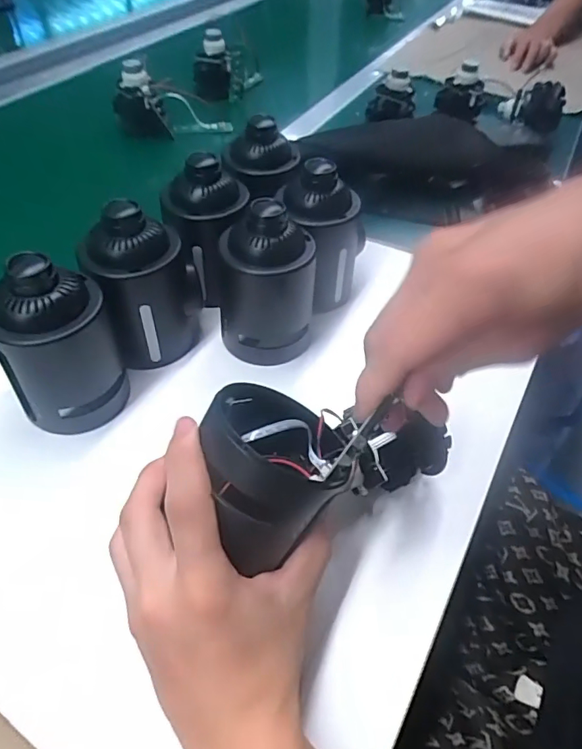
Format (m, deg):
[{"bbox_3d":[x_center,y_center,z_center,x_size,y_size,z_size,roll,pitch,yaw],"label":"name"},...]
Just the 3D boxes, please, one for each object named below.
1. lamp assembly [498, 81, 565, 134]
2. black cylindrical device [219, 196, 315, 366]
[{"bbox_3d":[0.331,-0.370,0.684,0.083,0.053,0.054,20,51,14],"label":"lamp assembly"},{"bbox_3d":[-0.023,-0.072,0.394,0.082,0.115,0.072,2,49,0],"label":"black cylindrical device"}]

